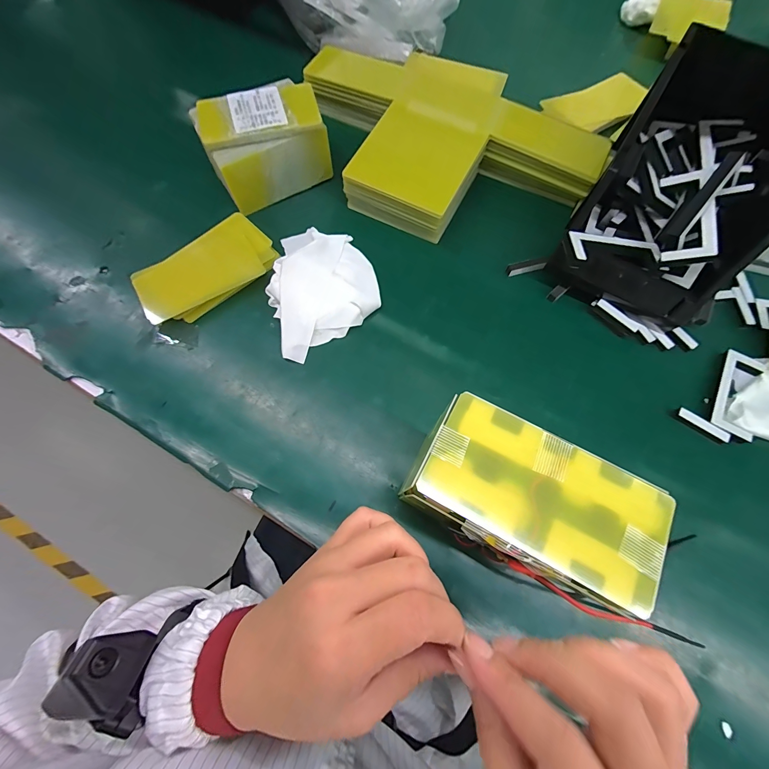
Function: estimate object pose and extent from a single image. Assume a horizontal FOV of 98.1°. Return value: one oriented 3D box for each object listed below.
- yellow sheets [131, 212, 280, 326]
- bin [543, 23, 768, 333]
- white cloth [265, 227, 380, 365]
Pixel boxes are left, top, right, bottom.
[{"bbox_3d":[-0.211,-0.136,0.395,0.156,0.015,0.082,-40,76,-12],"label":"yellow sheets"},{"bbox_3d":[0.321,-0.216,0.369,0.161,0.139,0.284,28,74,9],"label":"bin"},{"bbox_3d":[-0.075,-0.121,0.395,0.124,0.026,0.161,-18,73,-6],"label":"white cloth"}]

